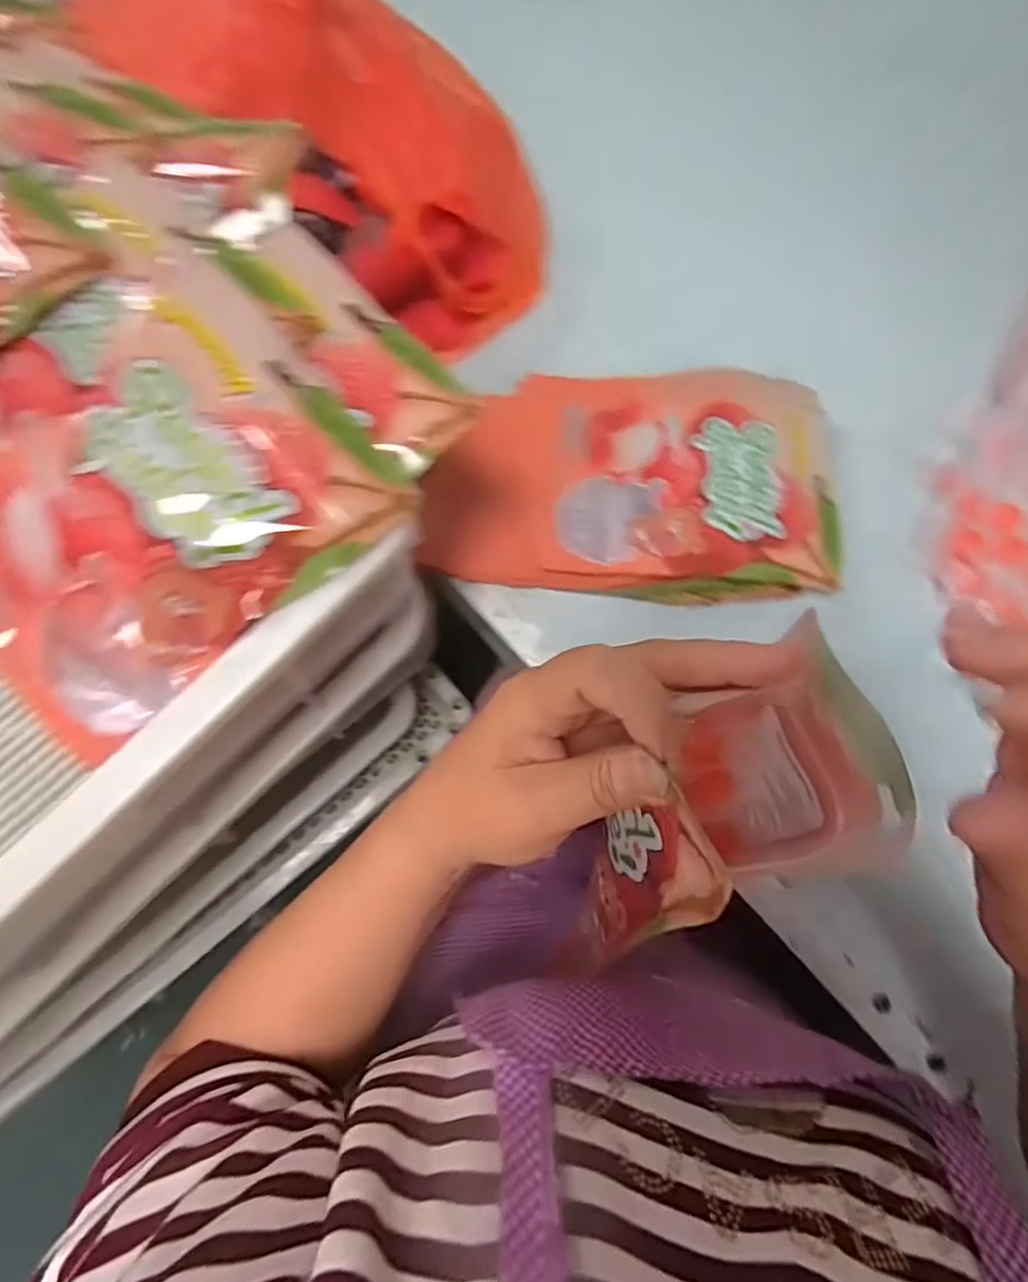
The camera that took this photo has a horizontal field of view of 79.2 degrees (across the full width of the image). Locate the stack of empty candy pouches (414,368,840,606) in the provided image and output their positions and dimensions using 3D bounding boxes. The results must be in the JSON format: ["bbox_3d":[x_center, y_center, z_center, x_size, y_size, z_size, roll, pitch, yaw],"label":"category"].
[{"bbox_3d":[0.084,-0.123,0.458,0.293,0.032,0.180,1,70,-1],"label":"stack of empty candy pouches"}]

